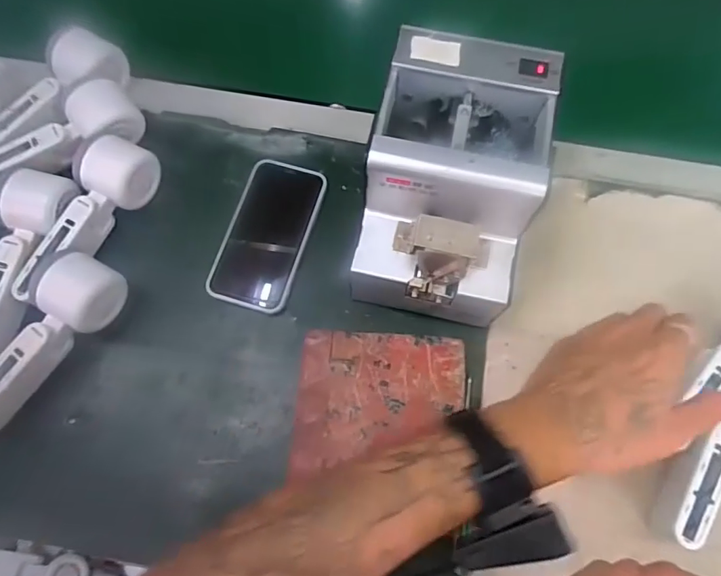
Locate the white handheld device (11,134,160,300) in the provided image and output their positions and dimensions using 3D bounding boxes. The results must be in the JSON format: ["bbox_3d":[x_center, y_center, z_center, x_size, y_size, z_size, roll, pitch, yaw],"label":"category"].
[{"bbox_3d":[-0.250,-0.063,0.455,0.048,0.056,0.161,28,74,10],"label":"white handheld device"}]

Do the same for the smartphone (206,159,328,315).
[{"bbox_3d":[-0.087,-0.052,0.475,0.075,0.010,0.144,16,72,7],"label":"smartphone"}]

